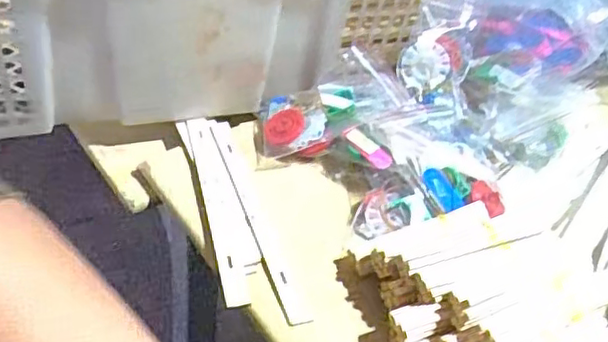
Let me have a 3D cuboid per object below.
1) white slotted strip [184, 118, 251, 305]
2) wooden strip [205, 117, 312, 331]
[{"bbox_3d":[-0.064,0.022,0.466,0.016,0.007,0.180,-6,44,-15],"label":"white slotted strip"},{"bbox_3d":[-0.037,0.027,0.469,0.017,0.006,0.200,-9,45,-18],"label":"wooden strip"}]

